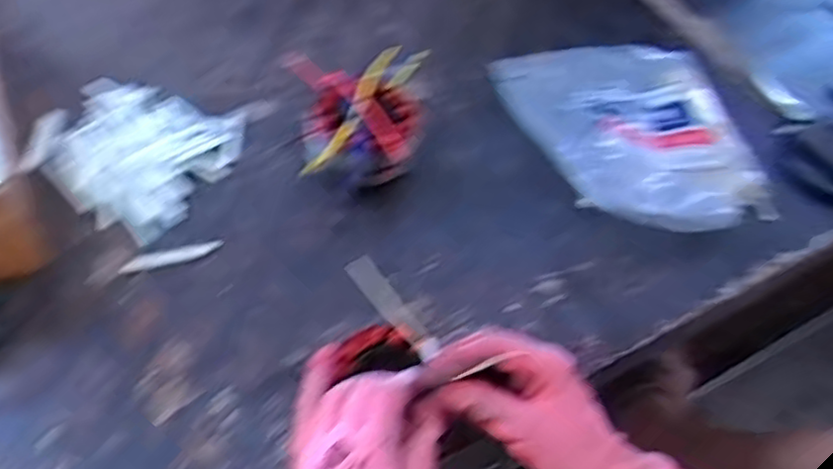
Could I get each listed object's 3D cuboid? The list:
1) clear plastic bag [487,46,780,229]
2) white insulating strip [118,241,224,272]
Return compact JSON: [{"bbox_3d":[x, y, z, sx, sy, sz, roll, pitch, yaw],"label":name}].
[{"bbox_3d":[0.203,-0.111,0.662,0.210,0.061,0.249,-4,54,-9],"label":"clear plastic bag"},{"bbox_3d":[-0.190,0.016,0.559,0.075,0.006,0.013,-14,57,-13],"label":"white insulating strip"}]

